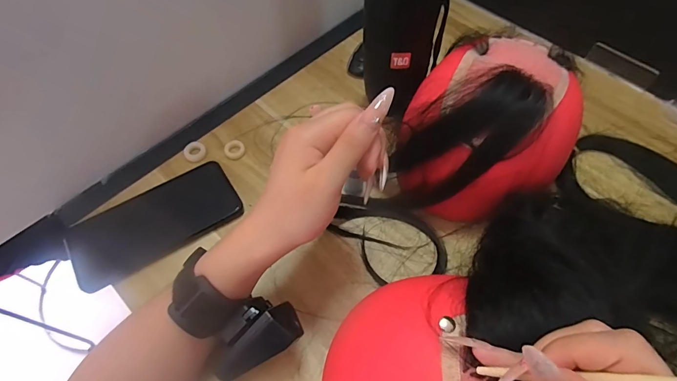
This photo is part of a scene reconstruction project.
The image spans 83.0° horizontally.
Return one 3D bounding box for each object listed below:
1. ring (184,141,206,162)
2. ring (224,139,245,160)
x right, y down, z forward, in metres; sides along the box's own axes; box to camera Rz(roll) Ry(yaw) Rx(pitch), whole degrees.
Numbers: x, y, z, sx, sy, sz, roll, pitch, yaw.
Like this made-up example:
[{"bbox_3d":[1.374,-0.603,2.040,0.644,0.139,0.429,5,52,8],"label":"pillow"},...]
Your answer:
[{"bbox_3d":[-0.162,-0.044,0.431,0.024,0.004,0.026,0,60,0],"label":"ring"},{"bbox_3d":[-0.117,-0.046,0.431,0.022,0.010,0.024,0,60,0],"label":"ring"}]

